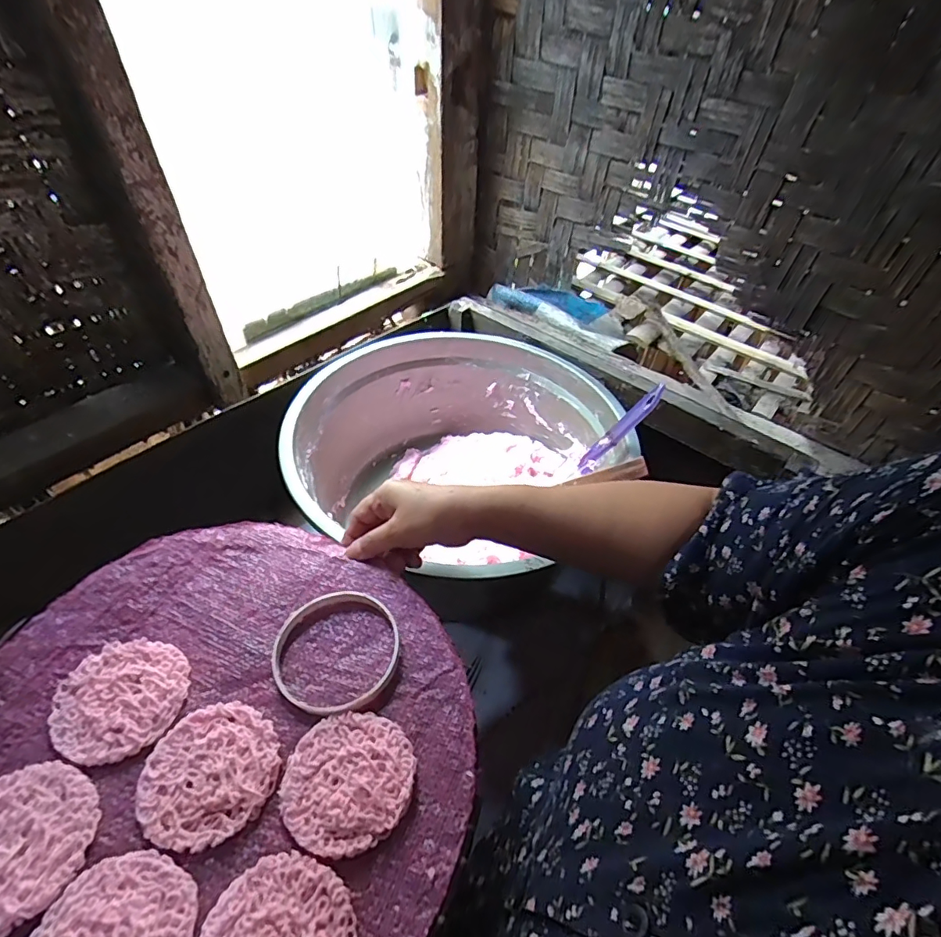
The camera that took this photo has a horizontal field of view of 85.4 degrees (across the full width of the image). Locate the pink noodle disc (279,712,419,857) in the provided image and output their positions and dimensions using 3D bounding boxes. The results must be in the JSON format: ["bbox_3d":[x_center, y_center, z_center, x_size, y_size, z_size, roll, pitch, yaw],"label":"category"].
[{"bbox_3d":[-0.076,0.193,0.319,0.078,0.008,0.075,3,46,-3],"label":"pink noodle disc"}]

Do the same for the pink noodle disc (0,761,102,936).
[{"bbox_3d":[-0.259,0.212,0.287,0.078,0.007,0.078,3,46,-3],"label":"pink noodle disc"}]

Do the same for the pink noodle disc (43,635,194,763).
[{"bbox_3d":[-0.236,0.153,0.345,0.078,0.006,0.077,3,46,-3],"label":"pink noodle disc"}]

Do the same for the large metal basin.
[{"bbox_3d":[-0.036,-0.005,0.680,0.386,0.190,0.403,3,46,-3],"label":"large metal basin"}]

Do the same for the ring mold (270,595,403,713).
[{"bbox_3d":[-0.098,0.132,0.375,0.089,0.016,0.086,3,46,-3],"label":"ring mold"}]

